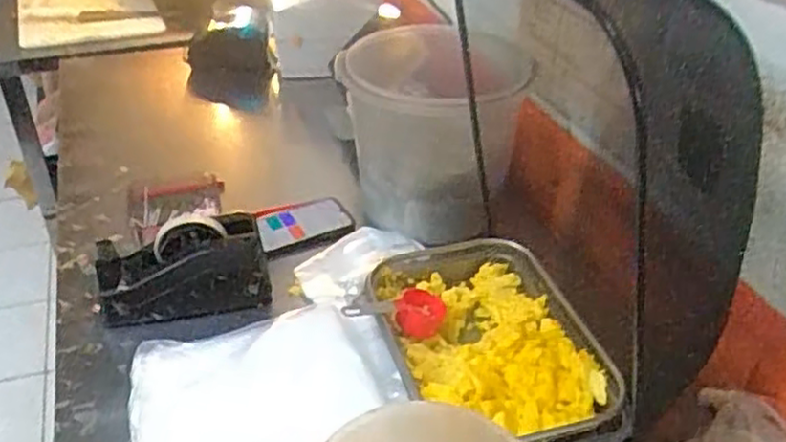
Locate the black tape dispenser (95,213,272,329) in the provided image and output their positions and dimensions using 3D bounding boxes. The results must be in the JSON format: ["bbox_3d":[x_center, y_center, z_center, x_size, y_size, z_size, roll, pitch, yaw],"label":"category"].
[{"bbox_3d":[-0.252,0.060,0.859,0.200,0.105,0.079,-5,37,-9],"label":"black tape dispenser"}]

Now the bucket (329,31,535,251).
[{"bbox_3d":[0.050,-0.143,1.010,0.232,0.252,0.253,1,36,-1],"label":"bucket"}]

